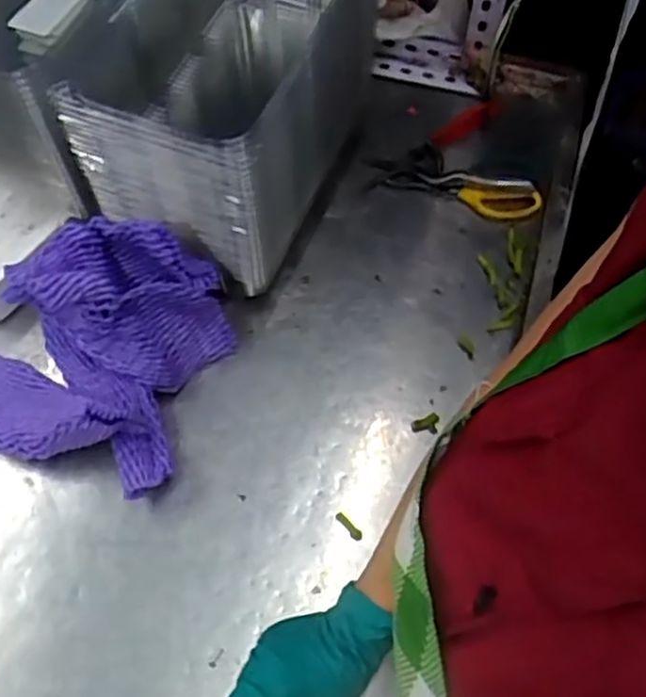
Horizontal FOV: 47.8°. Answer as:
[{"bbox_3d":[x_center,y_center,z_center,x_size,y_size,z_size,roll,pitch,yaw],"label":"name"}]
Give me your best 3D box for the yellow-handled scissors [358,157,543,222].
[{"bbox_3d":[0.130,-0.162,0.724,0.170,0.022,0.040,15,64,7],"label":"yellow-handled scissors"}]

